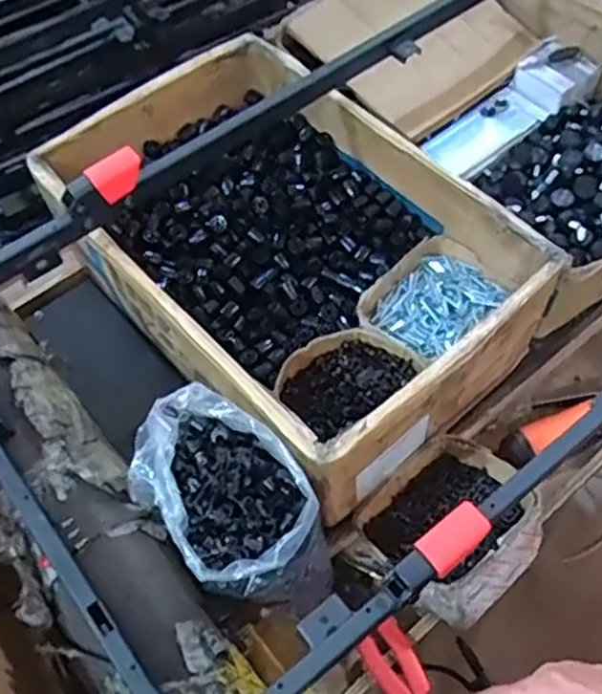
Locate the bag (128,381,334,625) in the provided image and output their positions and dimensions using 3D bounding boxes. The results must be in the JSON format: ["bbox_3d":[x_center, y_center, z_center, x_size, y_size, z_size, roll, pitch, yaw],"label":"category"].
[{"bbox_3d":[-0.063,0.155,0.691,0.204,0.153,0.132,38,68,23],"label":"bag"}]

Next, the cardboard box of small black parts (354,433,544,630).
[{"bbox_3d":[0.157,0.184,0.744,0.165,0.086,0.155,-39,64,-18],"label":"cardboard box of small black parts"}]

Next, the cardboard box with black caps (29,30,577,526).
[{"bbox_3d":[-0.016,-0.127,0.854,0.384,0.138,0.548,-40,65,-19],"label":"cardboard box with black caps"}]

